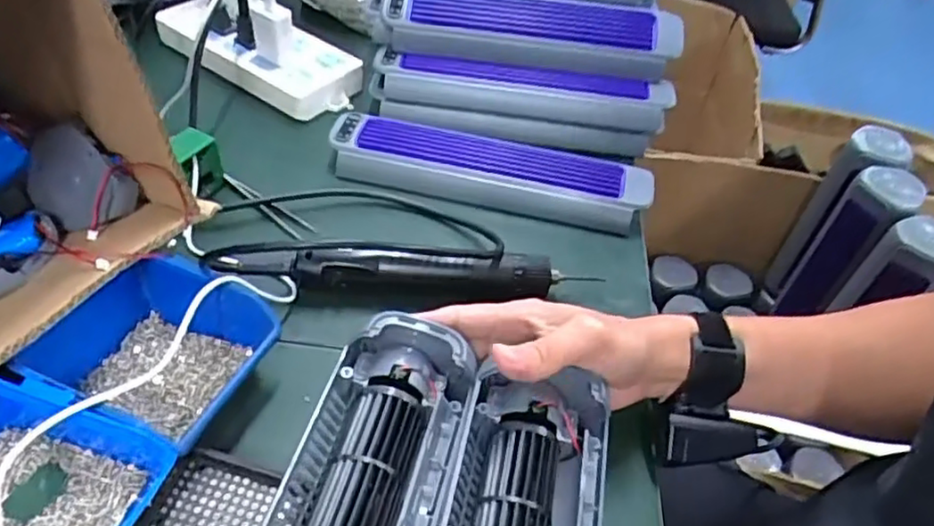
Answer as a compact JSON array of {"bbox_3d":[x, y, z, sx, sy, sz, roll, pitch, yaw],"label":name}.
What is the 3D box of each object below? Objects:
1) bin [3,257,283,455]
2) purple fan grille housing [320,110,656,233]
[{"bbox_3d":[-0.198,0.060,0.436,0.124,0.063,0.118,23,48,15],"label":"bin"},{"bbox_3d":[0.023,-0.088,0.619,0.288,0.037,0.087,10,47,2],"label":"purple fan grille housing"}]

